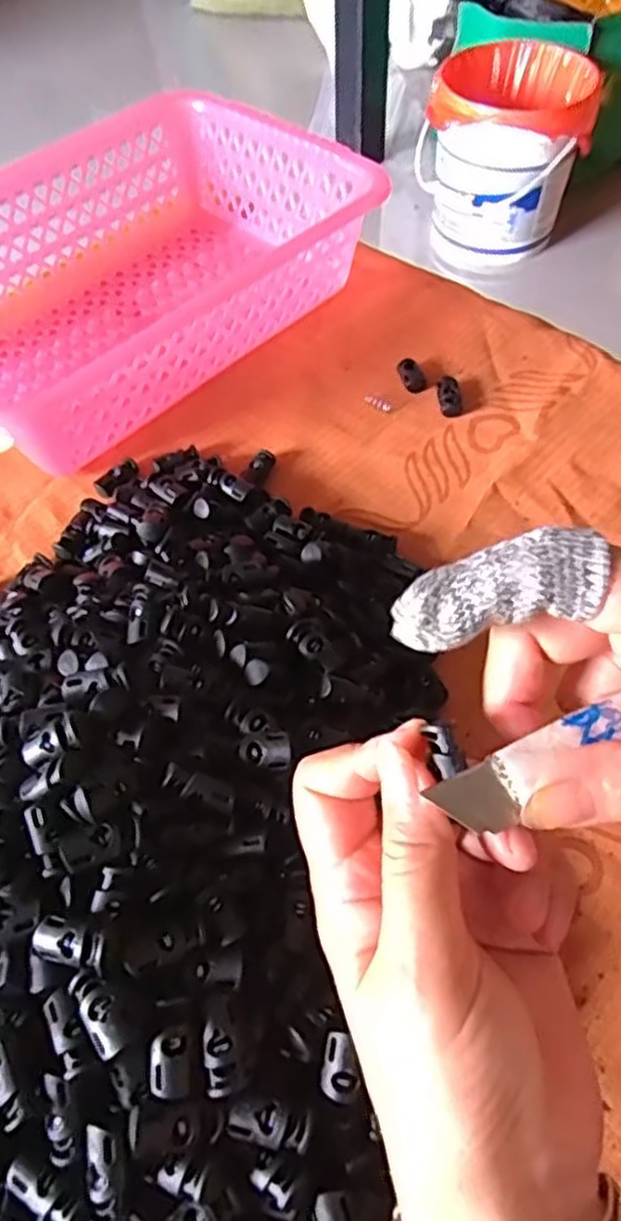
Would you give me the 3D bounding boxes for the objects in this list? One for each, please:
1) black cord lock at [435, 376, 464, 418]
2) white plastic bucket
[{"bbox_3d":[0.086,-0.133,0.450,0.014,0.008,0.029,-7,70,-2],"label":"black cord lock"},{"bbox_3d":[0.342,-0.816,1.330,0.288,0.291,0.241,8,58,7],"label":"white plastic bucket"}]

